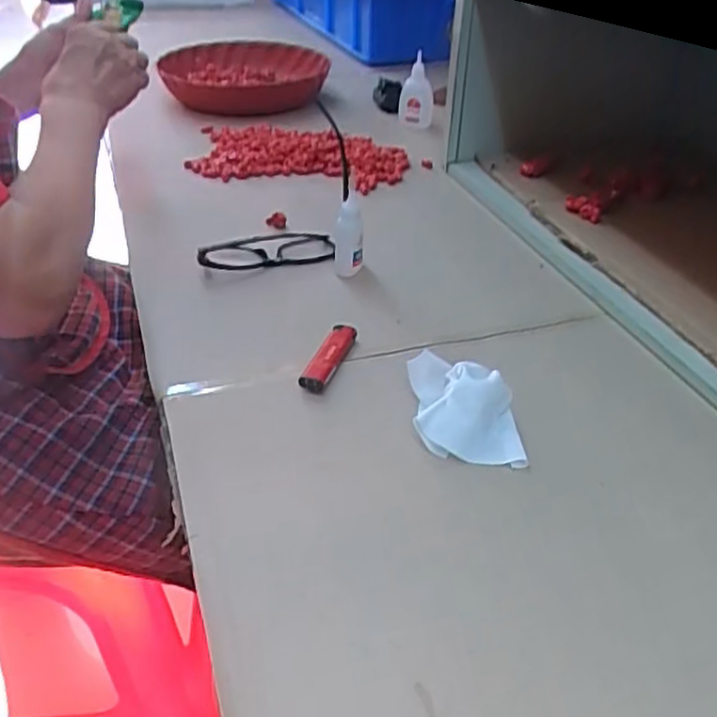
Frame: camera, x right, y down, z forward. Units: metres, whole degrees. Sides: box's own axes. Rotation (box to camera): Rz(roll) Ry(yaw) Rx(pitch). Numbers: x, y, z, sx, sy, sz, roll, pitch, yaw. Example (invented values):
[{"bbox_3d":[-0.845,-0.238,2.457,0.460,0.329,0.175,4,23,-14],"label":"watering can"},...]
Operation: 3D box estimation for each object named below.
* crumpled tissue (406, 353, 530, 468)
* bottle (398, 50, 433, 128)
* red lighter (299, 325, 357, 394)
[{"bbox_3d":[0.069,0.028,0.459,0.066,0.033,0.080,0,38,0],"label":"crumpled tissue"},{"bbox_3d":[0.074,-0.333,0.905,0.044,0.105,0.027,-20,42,-23],"label":"bottle"},{"bbox_3d":[-0.020,-0.004,0.511,0.016,0.015,0.077,13,37,15],"label":"red lighter"}]

